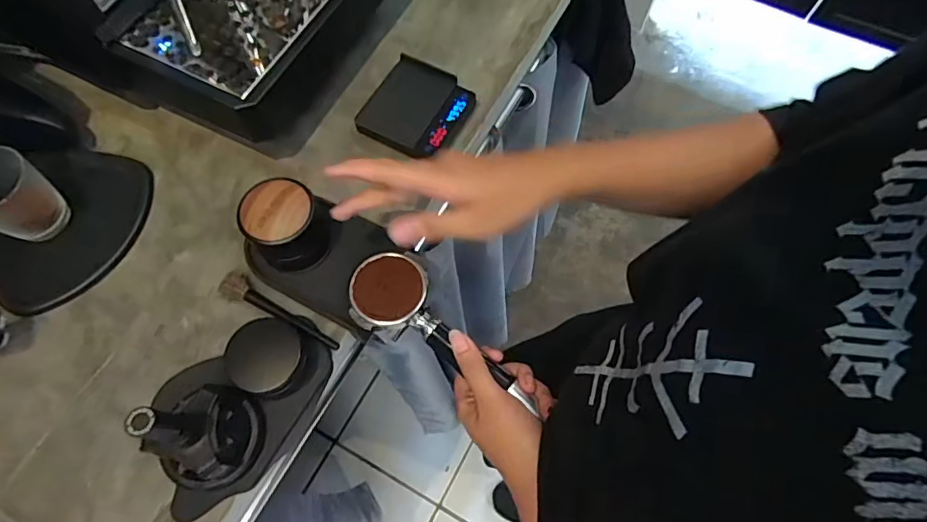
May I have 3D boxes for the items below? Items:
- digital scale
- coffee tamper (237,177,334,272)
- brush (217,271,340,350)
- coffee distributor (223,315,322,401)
[{"bbox_3d":[-0.049,-0.161,0.546,0.096,0.023,0.098,25,69,10],"label":"digital scale"},{"bbox_3d":[-0.157,-0.035,0.467,0.071,0.062,0.064,-29,70,-12],"label":"coffee tamper"},{"bbox_3d":[-0.165,0.048,0.469,0.124,0.018,0.025,27,69,11],"label":"brush"},{"bbox_3d":[-0.160,0.079,0.433,0.056,0.038,0.063,20,68,8],"label":"coffee distributor"}]

